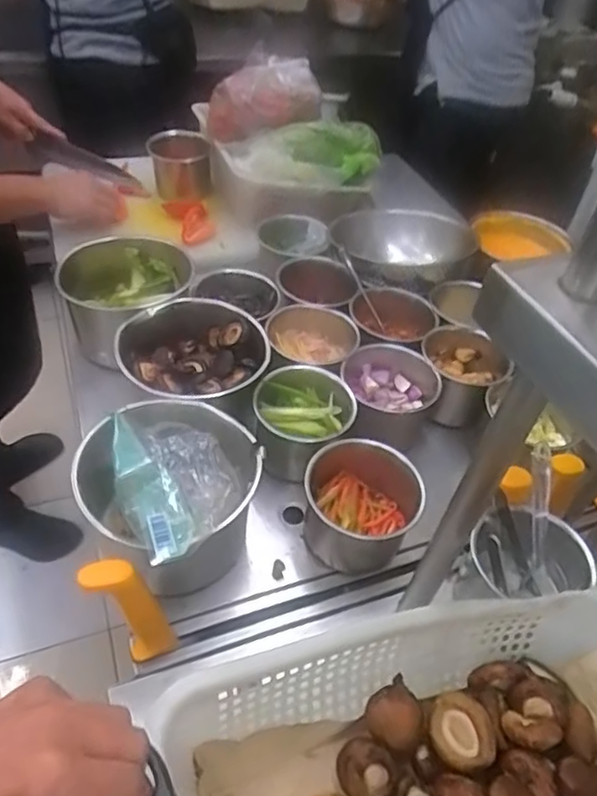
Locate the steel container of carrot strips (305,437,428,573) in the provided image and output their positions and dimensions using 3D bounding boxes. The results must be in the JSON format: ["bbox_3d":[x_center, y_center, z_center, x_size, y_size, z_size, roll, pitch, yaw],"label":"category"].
[{"bbox_3d":[0.064,0.113,0.653,0.109,0.107,0.121,-3,45,-8],"label":"steel container of carrot strips"}]

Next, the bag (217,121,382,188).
[{"bbox_3d":[0.014,-0.419,1.064,0.284,0.102,0.106,-8,46,-13],"label":"bag"}]

